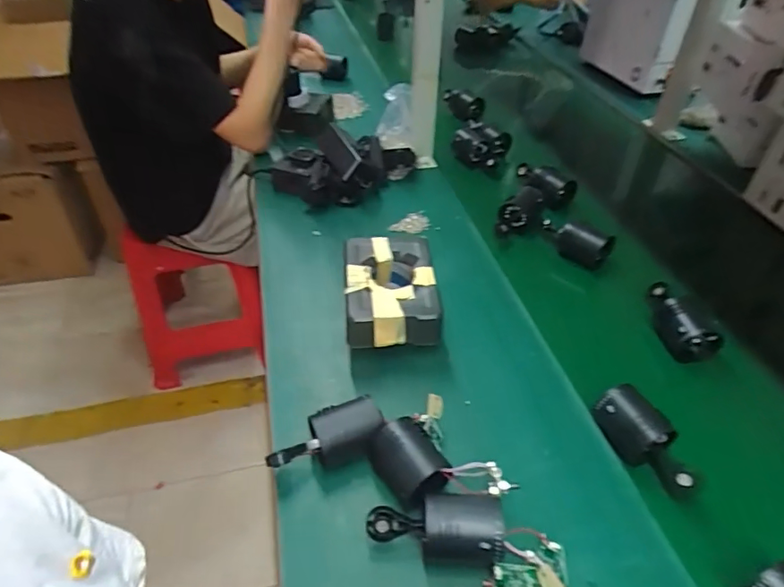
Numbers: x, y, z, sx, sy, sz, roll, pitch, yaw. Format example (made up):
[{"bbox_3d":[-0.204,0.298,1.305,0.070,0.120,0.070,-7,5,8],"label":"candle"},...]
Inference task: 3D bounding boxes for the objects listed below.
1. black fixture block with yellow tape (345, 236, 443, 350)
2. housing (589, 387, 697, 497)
[{"bbox_3d":[-0.001,-0.008,0.638,0.107,0.050,0.152,-2,39,-2],"label":"black fixture block with yellow tape"},{"bbox_3d":[0.258,0.146,0.511,0.051,0.042,0.108,-16,41,-18],"label":"housing"}]

